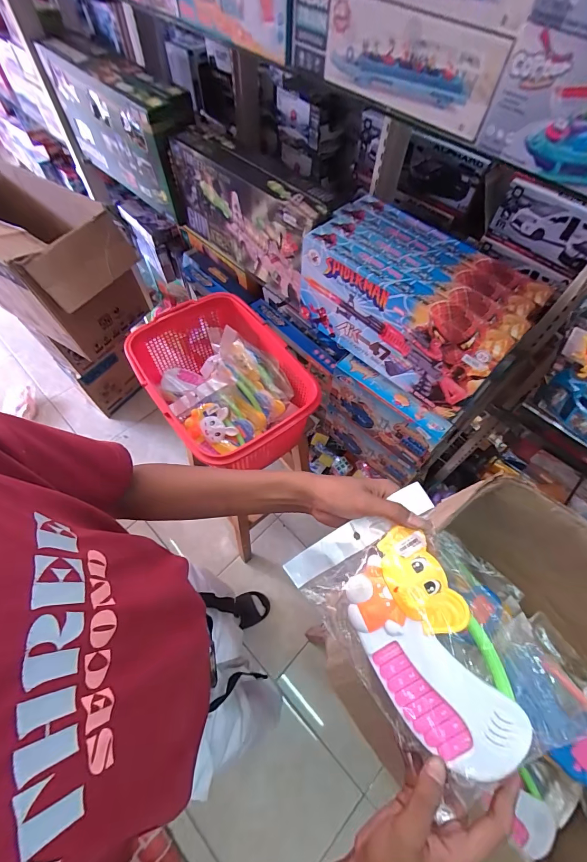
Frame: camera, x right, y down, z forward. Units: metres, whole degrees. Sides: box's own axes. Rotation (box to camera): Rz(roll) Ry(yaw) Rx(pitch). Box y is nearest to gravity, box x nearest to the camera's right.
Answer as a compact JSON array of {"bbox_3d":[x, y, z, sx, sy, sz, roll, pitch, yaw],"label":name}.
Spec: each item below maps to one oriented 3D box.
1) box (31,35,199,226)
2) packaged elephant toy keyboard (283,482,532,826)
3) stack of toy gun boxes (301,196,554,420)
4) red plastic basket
[{"bbox_3d":[-0.444,-0.792,0.928,0.106,0.246,0.523,-41,70,-21],"label":"box"},{"bbox_3d":[0.119,0.190,0.333,0.150,0.042,0.226,-37,68,9],"label":"packaged elephant toy keyboard"},{"bbox_3d":[0.225,-0.246,0.696,0.394,0.196,0.188,40,67,18],"label":"stack of toy gun boxes"},{"bbox_3d":[-0.154,-0.106,0.791,0.285,0.148,0.407,-34,68,-19],"label":"red plastic basket"}]

